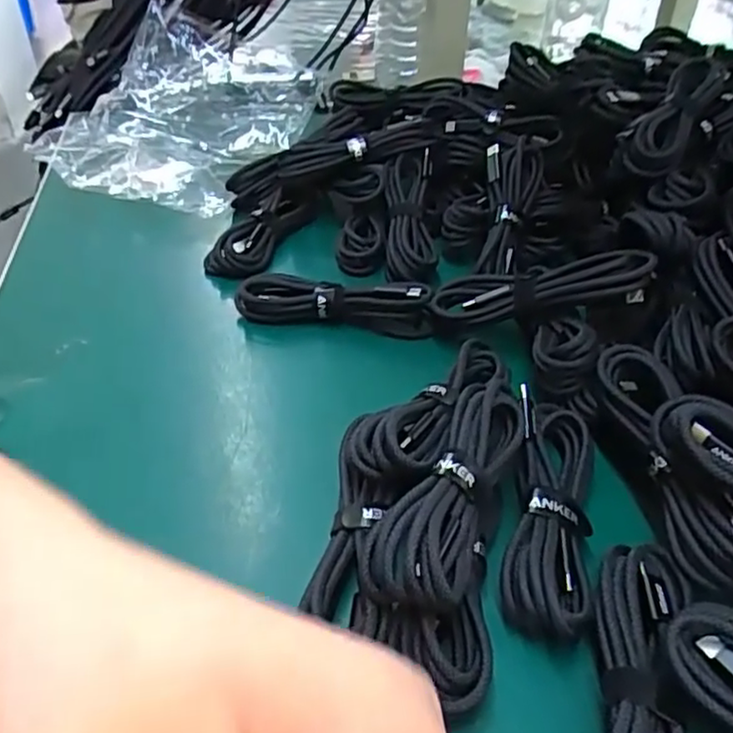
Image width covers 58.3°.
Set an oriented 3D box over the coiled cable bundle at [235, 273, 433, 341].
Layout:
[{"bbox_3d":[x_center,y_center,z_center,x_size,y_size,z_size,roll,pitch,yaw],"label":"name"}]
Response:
[{"bbox_3d":[-0.019,-0.037,0.381,0.111,0.031,0.026,9,41,10],"label":"coiled cable bundle"}]

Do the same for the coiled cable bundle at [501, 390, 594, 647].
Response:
[{"bbox_3d":[0.075,0.053,0.265,0.033,0.024,0.112,9,41,10],"label":"coiled cable bundle"}]

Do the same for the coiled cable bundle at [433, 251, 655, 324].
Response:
[{"bbox_3d":[0.092,-0.042,0.351,0.110,0.020,0.028,-8,35,26],"label":"coiled cable bundle"}]

